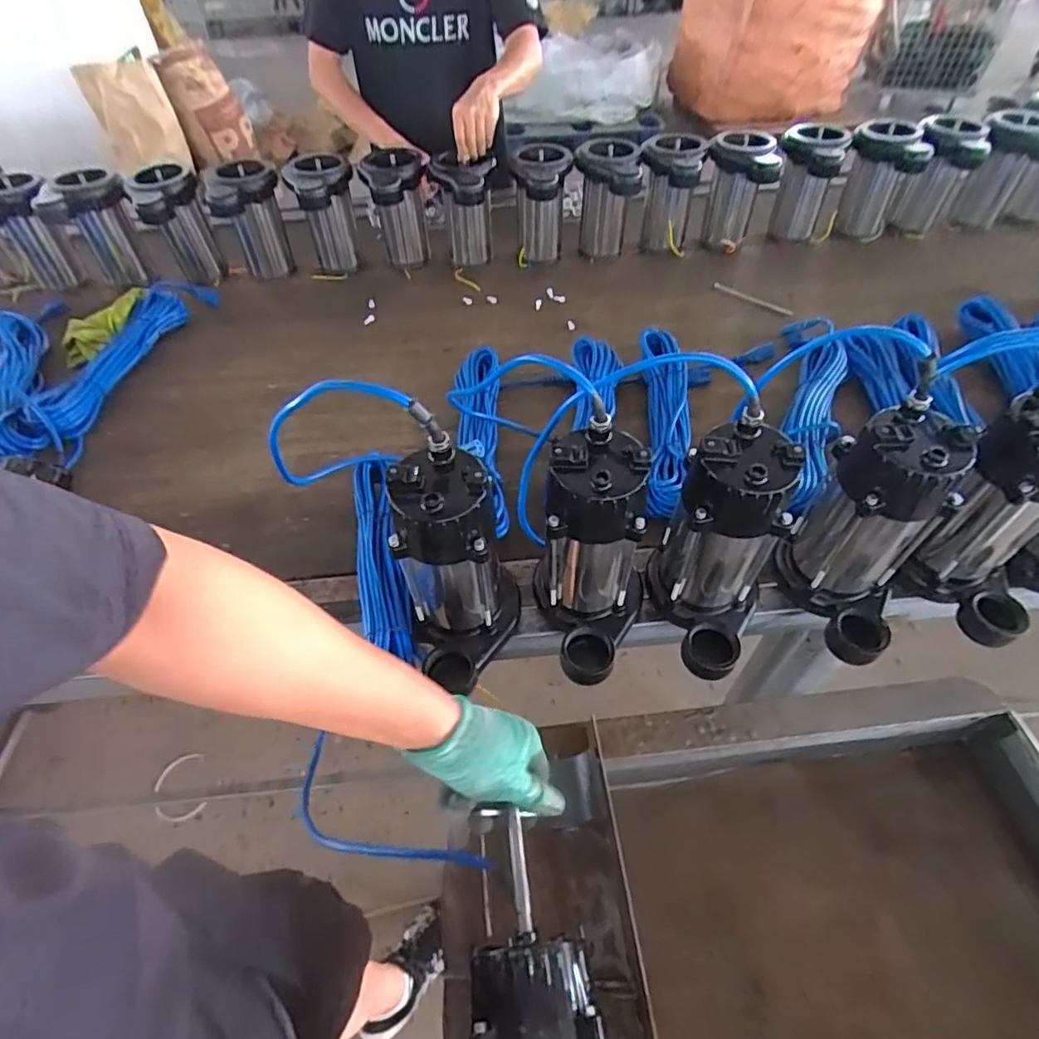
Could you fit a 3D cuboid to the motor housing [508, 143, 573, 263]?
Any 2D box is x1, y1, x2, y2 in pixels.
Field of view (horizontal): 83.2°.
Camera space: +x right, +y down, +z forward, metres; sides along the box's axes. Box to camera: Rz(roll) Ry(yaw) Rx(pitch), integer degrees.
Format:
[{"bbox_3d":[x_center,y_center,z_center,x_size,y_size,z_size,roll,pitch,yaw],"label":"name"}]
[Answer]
[{"bbox_3d":[0.037,-0.595,1.114,0.110,0.197,0.117,0,51,3],"label":"motor housing"}]

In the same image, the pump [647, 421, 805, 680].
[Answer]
[{"bbox_3d":[0.192,0.039,0.571,0.110,0.235,0.134,16,54,15],"label":"pump"}]

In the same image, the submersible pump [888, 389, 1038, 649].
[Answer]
[{"bbox_3d":[0.483,0.009,0.588,0.143,0.231,0.132,22,56,19],"label":"submersible pump"}]

